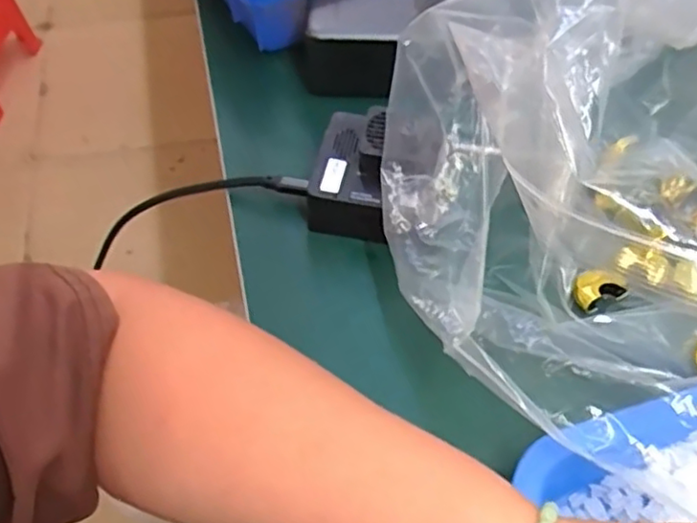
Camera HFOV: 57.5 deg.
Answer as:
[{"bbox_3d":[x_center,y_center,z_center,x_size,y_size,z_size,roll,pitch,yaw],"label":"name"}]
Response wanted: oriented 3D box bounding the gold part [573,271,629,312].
[{"bbox_3d":[0.136,0.014,0.345,0.027,0.010,0.018,-20,58,-15],"label":"gold part"}]

